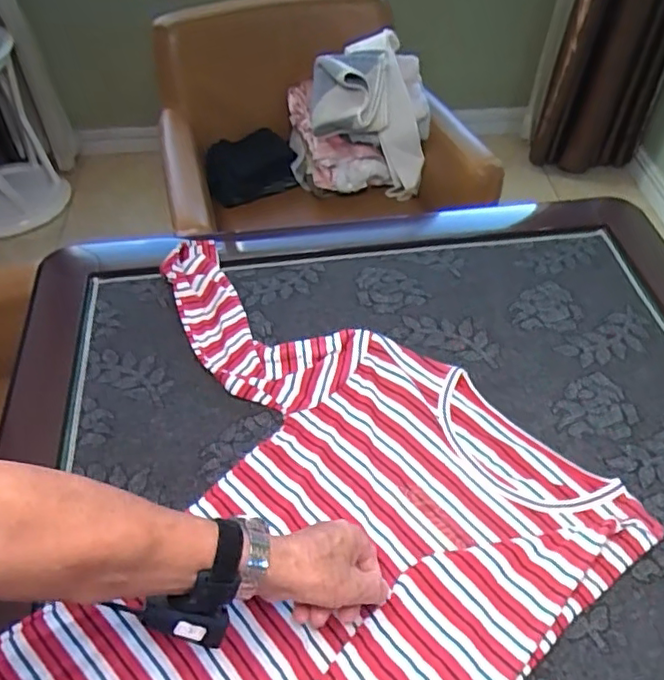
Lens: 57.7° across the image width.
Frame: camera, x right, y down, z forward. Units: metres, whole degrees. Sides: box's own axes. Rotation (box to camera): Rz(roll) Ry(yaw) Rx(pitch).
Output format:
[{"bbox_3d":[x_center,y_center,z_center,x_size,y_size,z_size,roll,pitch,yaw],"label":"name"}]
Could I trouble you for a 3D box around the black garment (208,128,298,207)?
[{"bbox_3d":[-0.199,-0.419,1.490,0.212,0.134,0.087,-14,52,-11],"label":"black garment"}]

